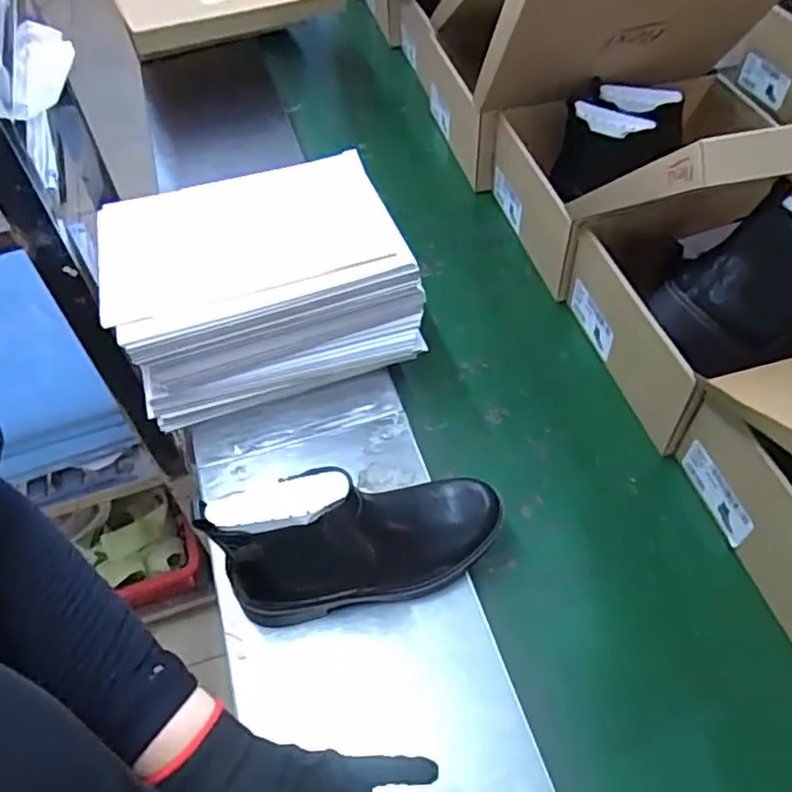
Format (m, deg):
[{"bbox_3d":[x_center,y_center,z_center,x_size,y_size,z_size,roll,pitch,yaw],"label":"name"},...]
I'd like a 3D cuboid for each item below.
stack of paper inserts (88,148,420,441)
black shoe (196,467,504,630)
[{"bbox_3d":[-0.156,-0.124,0.769,0.312,0.170,0.230,-16,54,-10],"label":"stack of paper inserts"},{"bbox_3d":[-0.018,0.119,0.560,0.244,0.174,0.083,-22,55,-14],"label":"black shoe"}]

